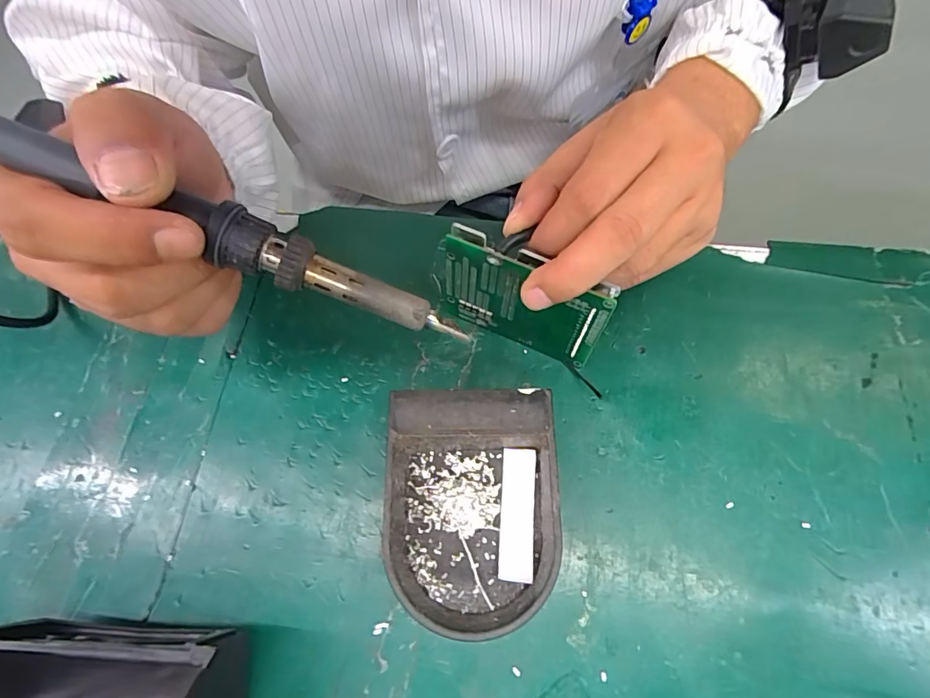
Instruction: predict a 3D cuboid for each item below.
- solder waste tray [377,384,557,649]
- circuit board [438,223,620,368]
[{"bbox_3d":[0.004,0.068,0.213,0.076,0.036,0.103,-1,68,1],"label":"solder waste tray"},{"bbox_3d":[0.023,-0.026,0.235,0.090,0.059,0.020,23,71,11],"label":"circuit board"}]

